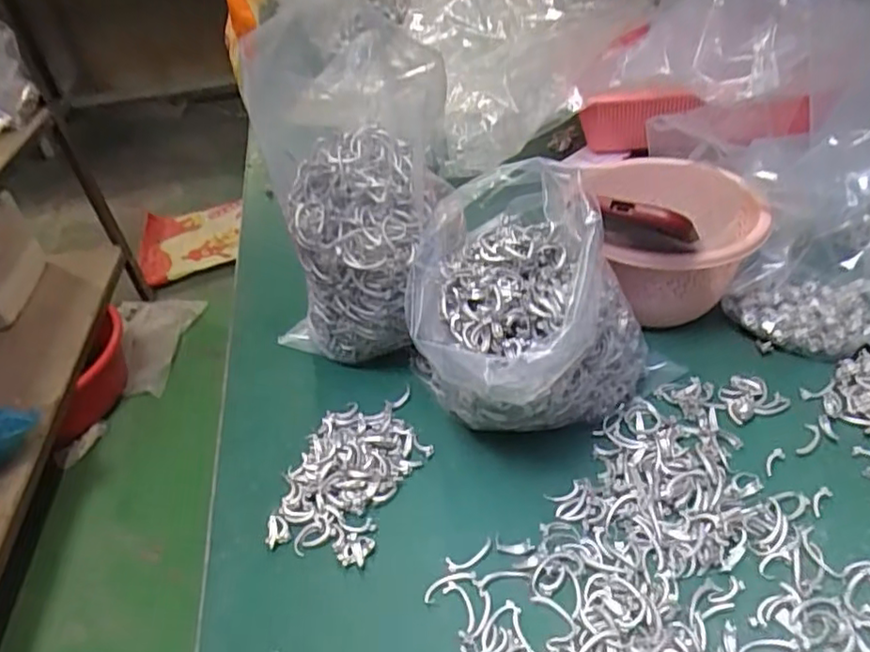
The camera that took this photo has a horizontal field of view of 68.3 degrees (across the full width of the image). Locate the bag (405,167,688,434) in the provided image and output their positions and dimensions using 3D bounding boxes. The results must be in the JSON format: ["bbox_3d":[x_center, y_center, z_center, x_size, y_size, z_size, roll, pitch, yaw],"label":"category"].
[{"bbox_3d":[0.049,-0.006,0.420,0.168,0.139,0.145,-33,46,-29],"label":"bag"}]

